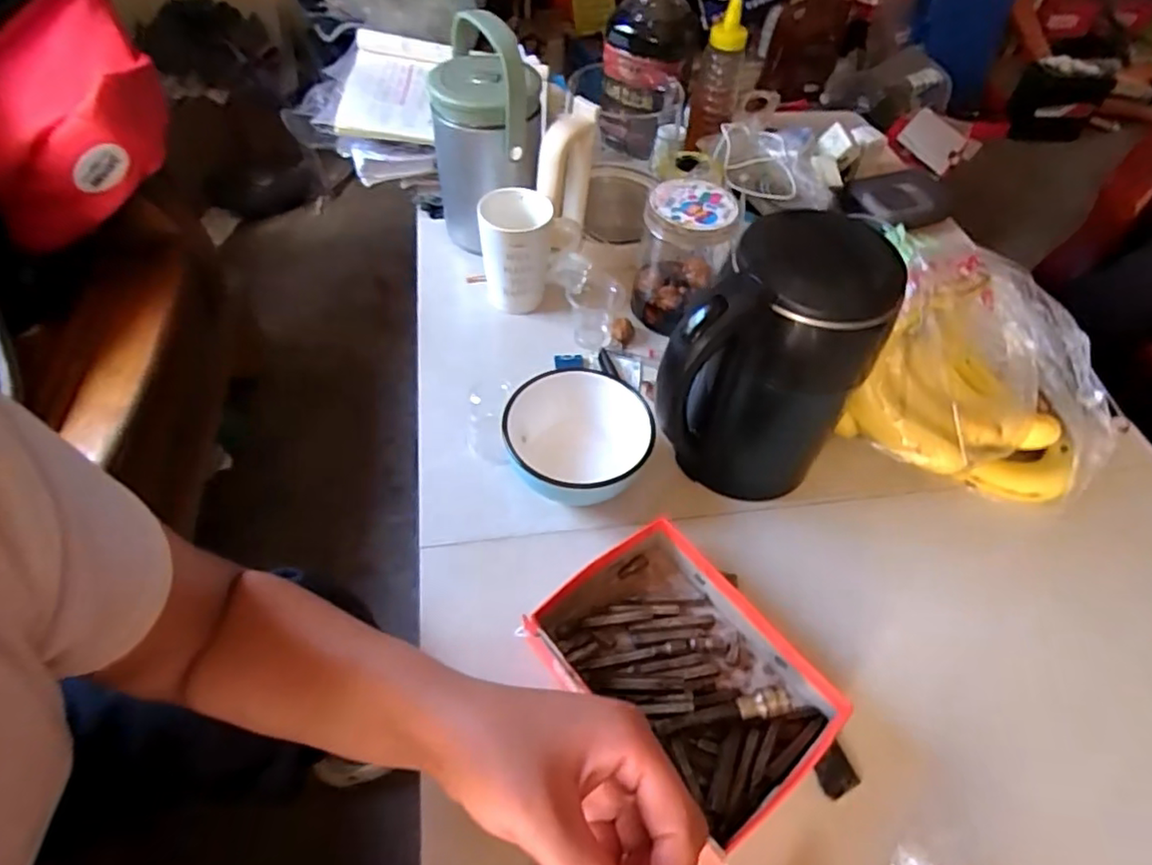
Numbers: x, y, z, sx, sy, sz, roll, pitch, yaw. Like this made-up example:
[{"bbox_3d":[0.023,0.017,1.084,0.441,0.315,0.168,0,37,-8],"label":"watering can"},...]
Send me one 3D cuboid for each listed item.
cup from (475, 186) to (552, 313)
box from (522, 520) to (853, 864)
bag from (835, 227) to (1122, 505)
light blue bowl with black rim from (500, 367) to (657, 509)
[{"bbox_3d":[-0.073,-0.208,0.738,0.081,0.126,0.079,1,53,-4],"label":"cup"},{"bbox_3d":[0.087,0.189,0.485,0.157,0.045,0.226,-33,62,-26],"label":"box"},{"bbox_3d":[0.401,-0.059,0.627,0.261,0.147,0.211,7,53,0],"label":"bag"},{"bbox_3d":[0.002,0.001,0.609,0.123,0.075,0.111,34,58,20],"label":"light blue bowl with black rim"}]

